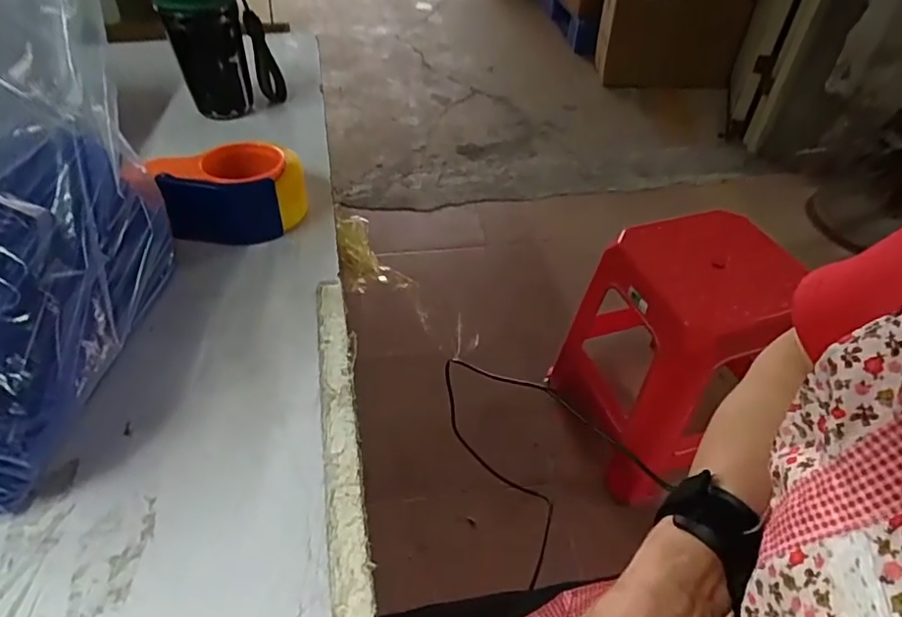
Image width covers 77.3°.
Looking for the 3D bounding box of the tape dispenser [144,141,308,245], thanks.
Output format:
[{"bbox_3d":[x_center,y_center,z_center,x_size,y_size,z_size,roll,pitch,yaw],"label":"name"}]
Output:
[{"bbox_3d":[-0.206,-0.111,0.539,0.133,0.064,0.082,-14,48,-15],"label":"tape dispenser"}]

